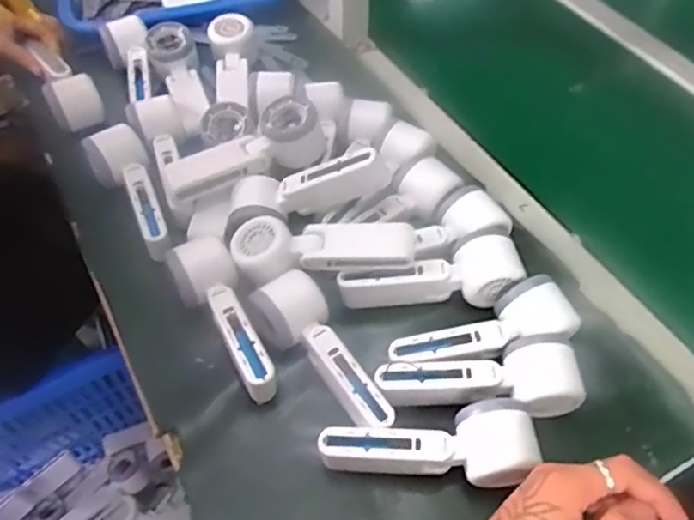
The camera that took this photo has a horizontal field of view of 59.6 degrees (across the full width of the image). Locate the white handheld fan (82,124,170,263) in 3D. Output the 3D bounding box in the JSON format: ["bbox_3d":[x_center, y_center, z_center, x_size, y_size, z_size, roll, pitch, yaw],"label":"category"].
[{"bbox_3d":[-0.211,-0.070,0.613,0.058,0.043,0.166,-27,58,-19],"label":"white handheld fan"}]

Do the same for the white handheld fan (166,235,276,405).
[{"bbox_3d":[-0.108,0.053,0.539,0.056,0.050,0.158,-23,57,-16],"label":"white handheld fan"}]

